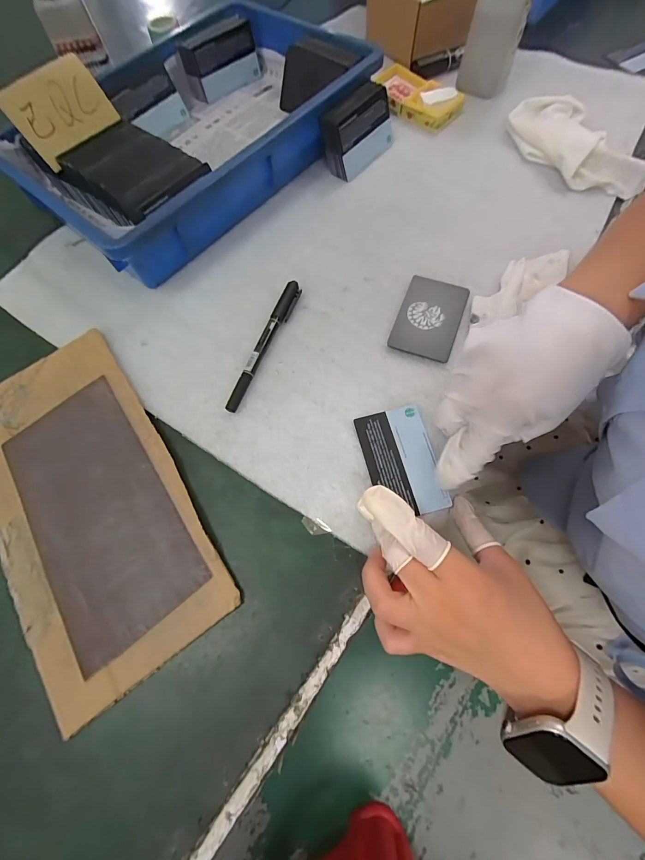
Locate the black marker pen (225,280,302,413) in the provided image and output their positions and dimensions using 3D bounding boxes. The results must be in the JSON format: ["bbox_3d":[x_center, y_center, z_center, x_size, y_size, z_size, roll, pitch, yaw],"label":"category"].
[{"bbox_3d":[-0.052,-0.077,0.314,0.012,0.015,0.137,21,70,10],"label":"black marker pen"}]

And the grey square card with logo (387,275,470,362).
[{"bbox_3d":[0.098,-0.103,0.322,0.054,0.005,0.084,20,70,10],"label":"grey square card with logo"}]

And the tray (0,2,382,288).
[{"bbox_3d":[-0.134,-0.333,0.390,0.257,0.076,0.366,39,75,16],"label":"tray"}]

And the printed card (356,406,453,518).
[{"bbox_3d":[0.061,0.024,0.276,0.052,0.004,0.084,-15,71,-1],"label":"printed card"}]

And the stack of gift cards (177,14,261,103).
[{"bbox_3d":[-0.131,-0.472,0.450,0.094,0.057,0.038,-26,55,-5],"label":"stack of gift cards"}]

